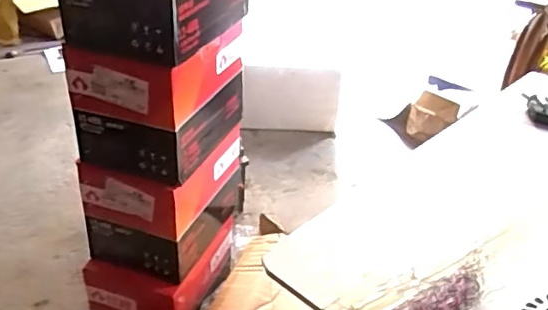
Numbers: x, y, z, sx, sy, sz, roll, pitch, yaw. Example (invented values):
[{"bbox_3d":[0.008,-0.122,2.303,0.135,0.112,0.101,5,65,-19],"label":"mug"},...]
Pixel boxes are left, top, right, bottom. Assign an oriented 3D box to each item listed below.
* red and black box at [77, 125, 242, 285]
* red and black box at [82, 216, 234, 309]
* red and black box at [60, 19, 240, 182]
[{"bbox_3d":[-0.187,0.068,1.035,0.175,0.215,0.248,17,38,21],"label":"red and black box"},{"bbox_3d":[-0.205,0.230,1.099,0.181,0.202,0.253,14,37,17],"label":"red and black box"},{"bbox_3d":[-0.179,-0.105,0.924,0.180,0.193,0.223,14,37,17],"label":"red and black box"}]

